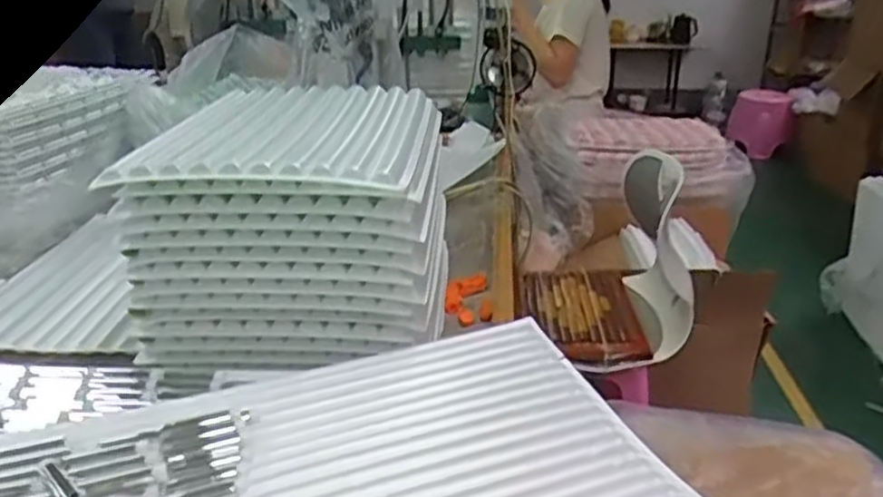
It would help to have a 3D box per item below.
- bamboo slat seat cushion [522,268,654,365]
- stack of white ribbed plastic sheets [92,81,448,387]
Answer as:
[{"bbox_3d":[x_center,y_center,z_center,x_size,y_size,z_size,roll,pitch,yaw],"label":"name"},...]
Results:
[{"bbox_3d":[0.289,0.122,1.483,0.230,0.042,0.367,2,23,5],"label":"bamboo slat seat cushion"},{"bbox_3d":[-0.163,-0.046,0.892,0.308,0.229,0.393,0,23,2],"label":"stack of white ribbed plastic sheets"}]

